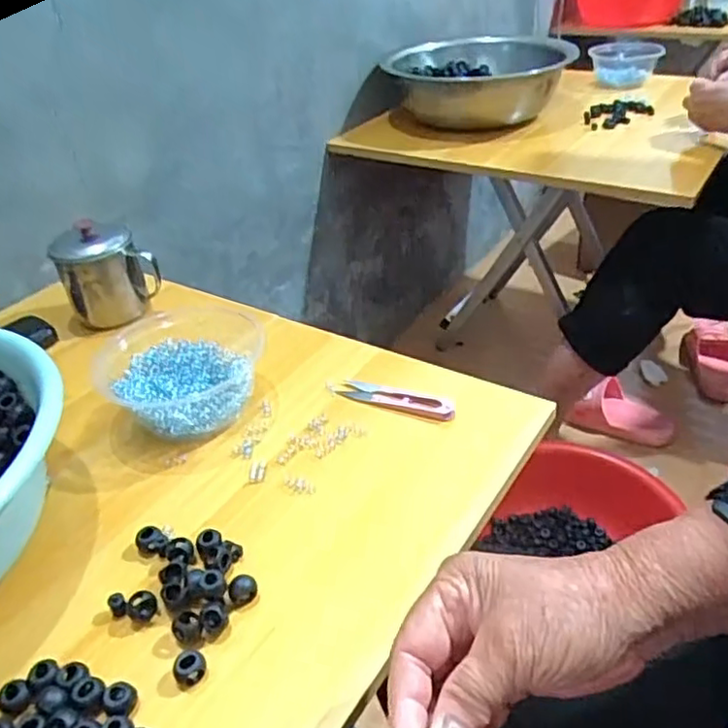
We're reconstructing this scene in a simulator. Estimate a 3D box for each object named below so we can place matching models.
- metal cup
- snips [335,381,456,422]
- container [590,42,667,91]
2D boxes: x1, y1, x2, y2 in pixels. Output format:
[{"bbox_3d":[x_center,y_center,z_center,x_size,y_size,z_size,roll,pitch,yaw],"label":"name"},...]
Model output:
[{"bbox_3d":[-0.263,-0.095,0.666,0.075,0.095,0.075,-5,34,3],"label":"metal cup"},{"bbox_3d":[0.027,0.029,0.540,0.099,0.010,0.024,11,38,24],"label":"snips"},{"bbox_3d":[0.496,-0.575,1.250,0.131,0.067,0.138,4,35,15],"label":"container"}]

